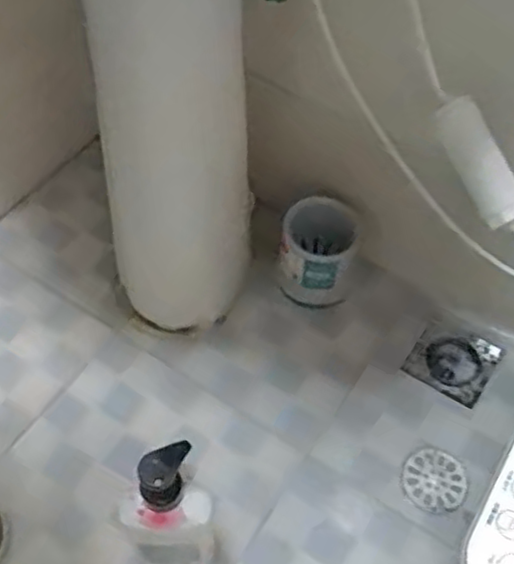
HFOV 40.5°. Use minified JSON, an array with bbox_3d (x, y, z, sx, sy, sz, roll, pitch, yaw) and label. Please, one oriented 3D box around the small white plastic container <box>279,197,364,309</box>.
[{"bbox_3d":[0.080,-0.033,0.958,0.100,0.145,0.098,2,55,-3],"label":"small white plastic container"}]

